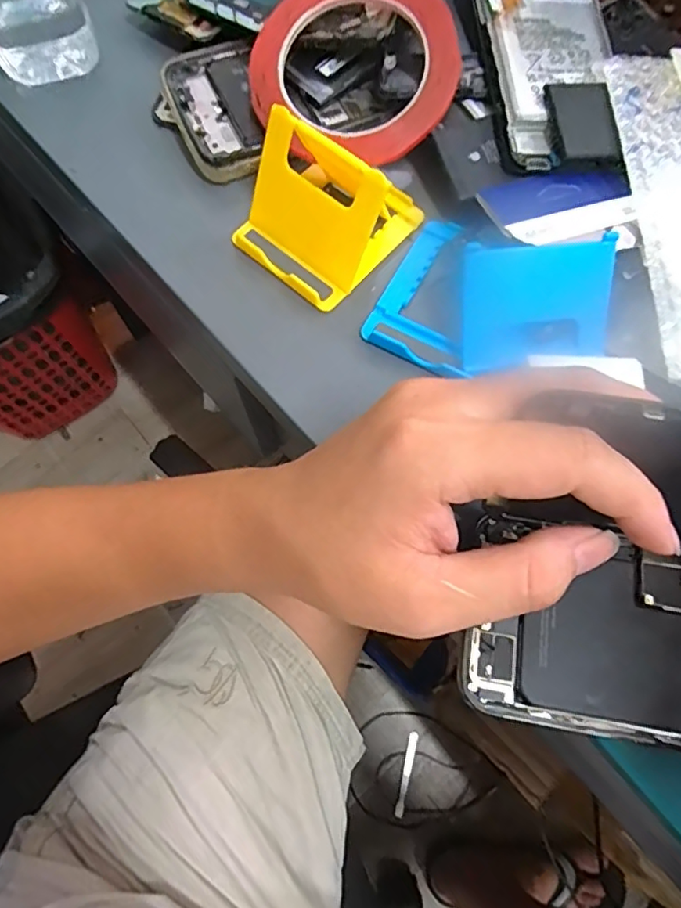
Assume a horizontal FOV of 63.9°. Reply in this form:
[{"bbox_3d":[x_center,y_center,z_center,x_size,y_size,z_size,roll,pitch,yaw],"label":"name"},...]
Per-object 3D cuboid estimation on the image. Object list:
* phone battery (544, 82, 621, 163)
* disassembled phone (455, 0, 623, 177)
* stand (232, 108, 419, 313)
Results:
[{"bbox_3d":[0.123,-0.170,0.280,0.032,0.010,0.044,-3,70,-1],"label":"phone battery"},{"bbox_3d":[0.109,-0.224,0.289,0.072,0.017,0.154,-5,71,-2],"label":"disassembled phone"},{"bbox_3d":[-0.007,-0.130,0.274,0.072,0.055,0.084,40,75,13],"label":"stand"}]

